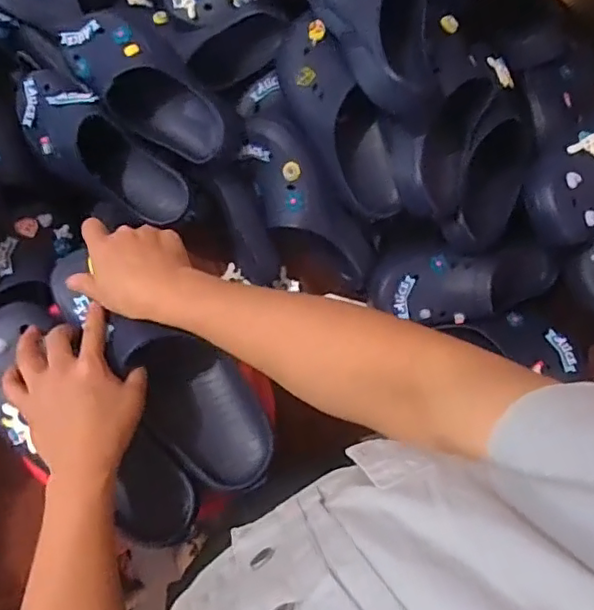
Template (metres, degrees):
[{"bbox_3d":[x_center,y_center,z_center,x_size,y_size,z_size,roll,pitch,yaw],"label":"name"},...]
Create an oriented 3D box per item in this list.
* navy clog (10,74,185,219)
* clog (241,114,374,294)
[{"bbox_3d":[-0.266,-0.204,0.768,0.269,0.093,0.107,42,76,9],"label":"navy clog"},{"bbox_3d":[0.009,-0.138,0.840,0.105,0.111,0.277,-34,112,-11],"label":"clog"}]

